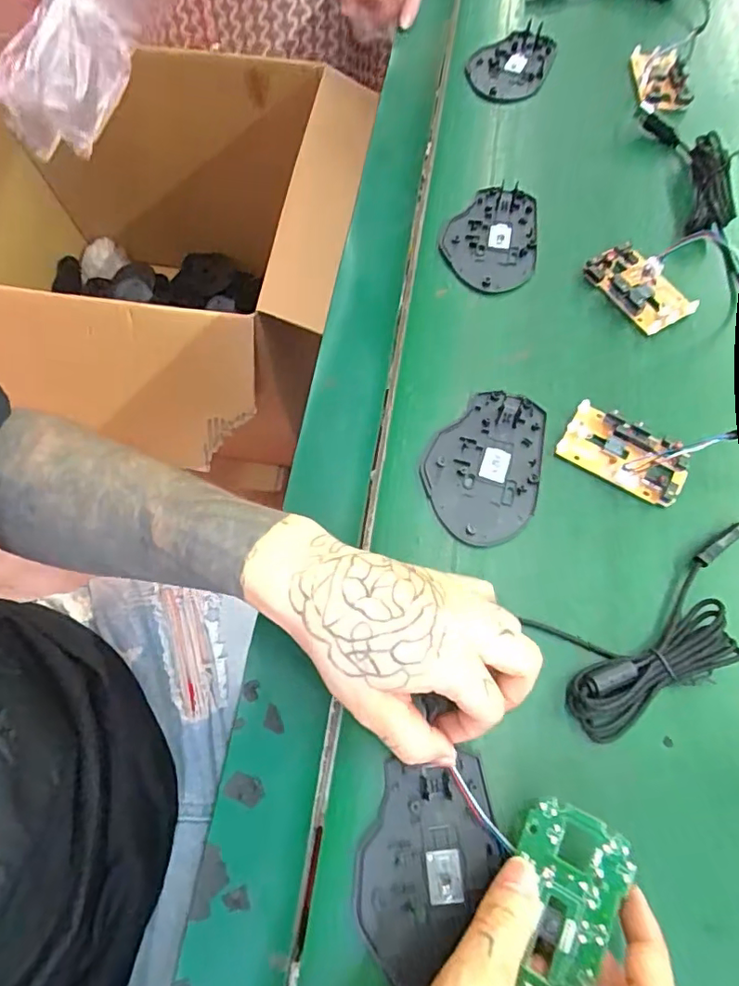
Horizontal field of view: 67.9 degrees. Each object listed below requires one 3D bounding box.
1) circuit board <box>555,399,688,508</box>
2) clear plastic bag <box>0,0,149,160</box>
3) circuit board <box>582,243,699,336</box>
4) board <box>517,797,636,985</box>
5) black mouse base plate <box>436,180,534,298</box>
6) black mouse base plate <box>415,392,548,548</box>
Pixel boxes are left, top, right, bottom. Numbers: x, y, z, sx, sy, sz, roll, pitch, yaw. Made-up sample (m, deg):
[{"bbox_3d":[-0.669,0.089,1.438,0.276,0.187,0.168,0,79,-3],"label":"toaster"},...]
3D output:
[{"bbox_3d":[0.166,-0.026,0.358,0.077,0.013,0.042,29,68,10],"label":"circuit board"},{"bbox_3d":[-0.298,-0.460,0.576,0.076,0.092,0.213,32,94,11],"label":"clear plastic bag"},{"bbox_3d":[0.204,-0.155,0.416,0.046,0.016,0.076,-31,71,-15],"label":"circuit board"},{"bbox_3d":[0.083,0.181,0.241,0.045,0.004,0.076,19,67,31],"label":"board"},{"bbox_3d":[0.097,-0.203,0.439,0.073,0.008,0.109,11,66,3],"label":"black mouse base plate"},{"bbox_3d":[0.074,-0.019,0.358,0.072,0.006,0.106,12,66,3],"label":"black mouse base plate"}]

